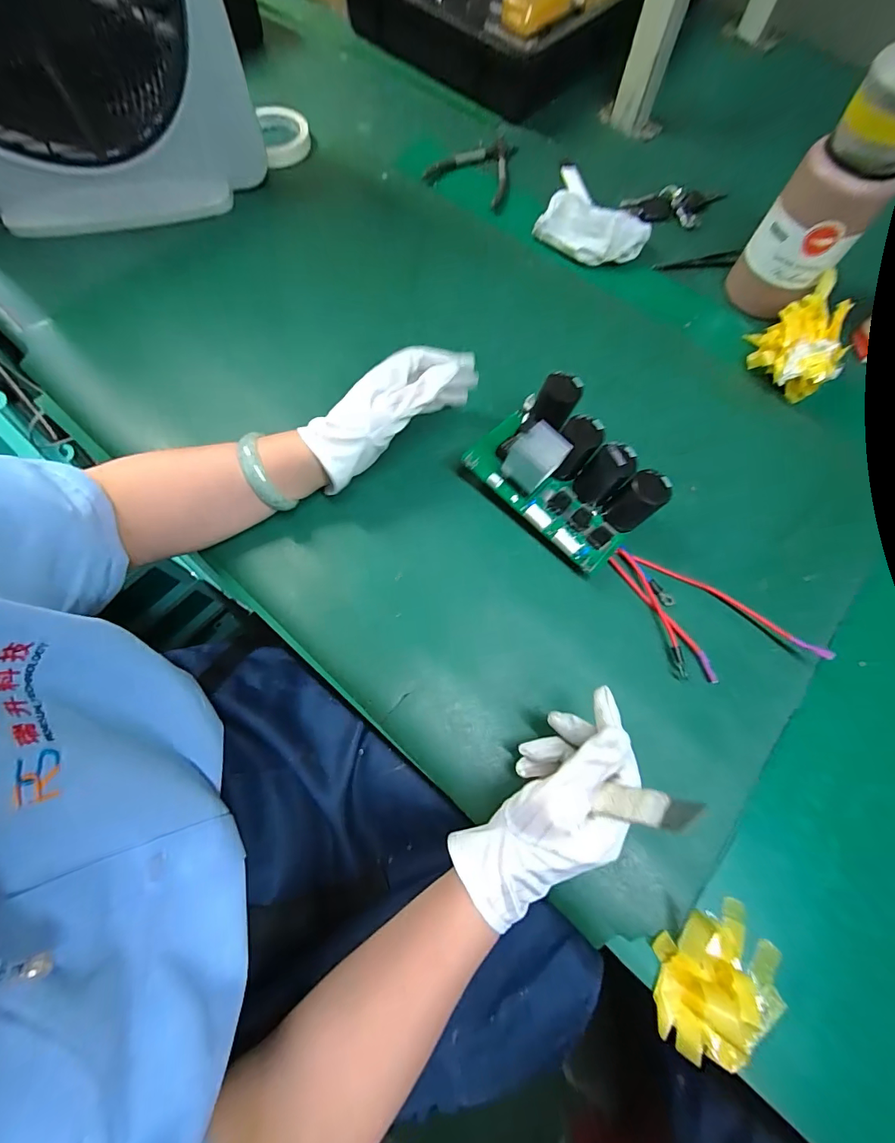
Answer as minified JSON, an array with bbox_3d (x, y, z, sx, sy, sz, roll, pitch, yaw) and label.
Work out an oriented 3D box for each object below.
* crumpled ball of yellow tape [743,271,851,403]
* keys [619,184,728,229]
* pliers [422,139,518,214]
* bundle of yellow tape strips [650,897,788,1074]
[{"bbox_3d":[0.378,-0.246,0.463,0.122,0.056,0.091,-43,77,-15],"label":"crumpled ball of yellow tape"},{"bbox_3d":[0.304,-0.477,0.565,0.143,0.021,0.052,-7,71,-4],"label":"keys"},{"bbox_3d":[0.046,-0.541,0.580,0.106,0.010,0.139,25,72,7],"label":"pliers"},{"bbox_3d":[0.183,0.276,0.286,0.093,0.026,0.077,-28,73,-11],"label":"bundle of yellow tape strips"}]

